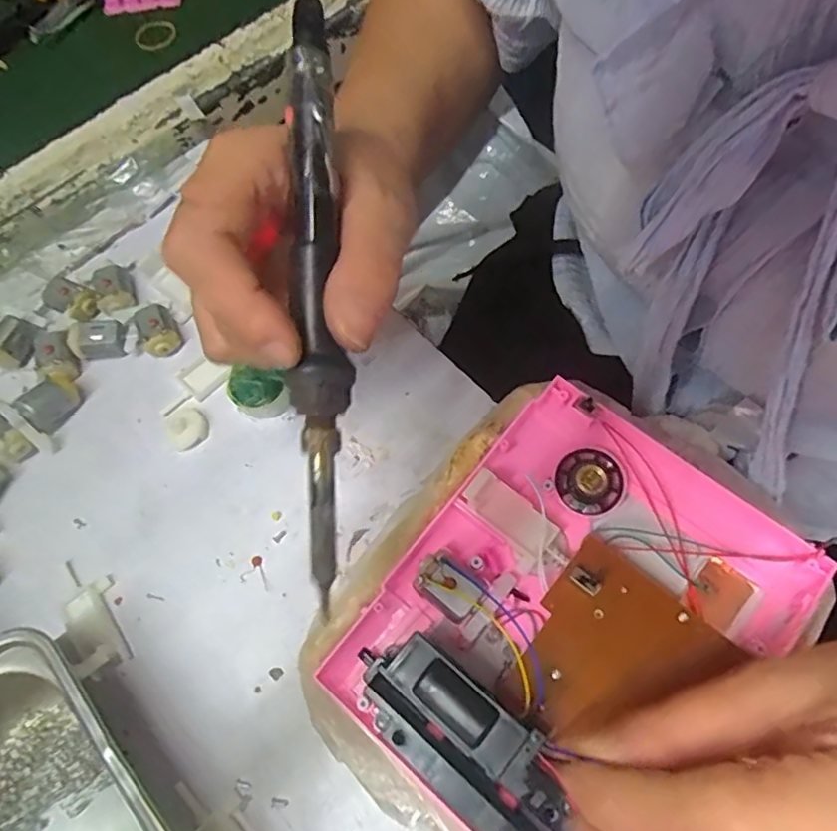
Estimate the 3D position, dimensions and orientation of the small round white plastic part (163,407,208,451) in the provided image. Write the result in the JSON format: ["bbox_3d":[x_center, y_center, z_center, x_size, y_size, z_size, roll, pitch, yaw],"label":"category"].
[{"bbox_3d":[-0.124,0.007,0.321,0.022,0.005,0.023,-1,66,2],"label":"small round white plastic part"}]

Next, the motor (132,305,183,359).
[{"bbox_3d":[-0.148,-0.048,0.342,0.022,0.017,0.031,-39,57,-14],"label":"motor"}]

